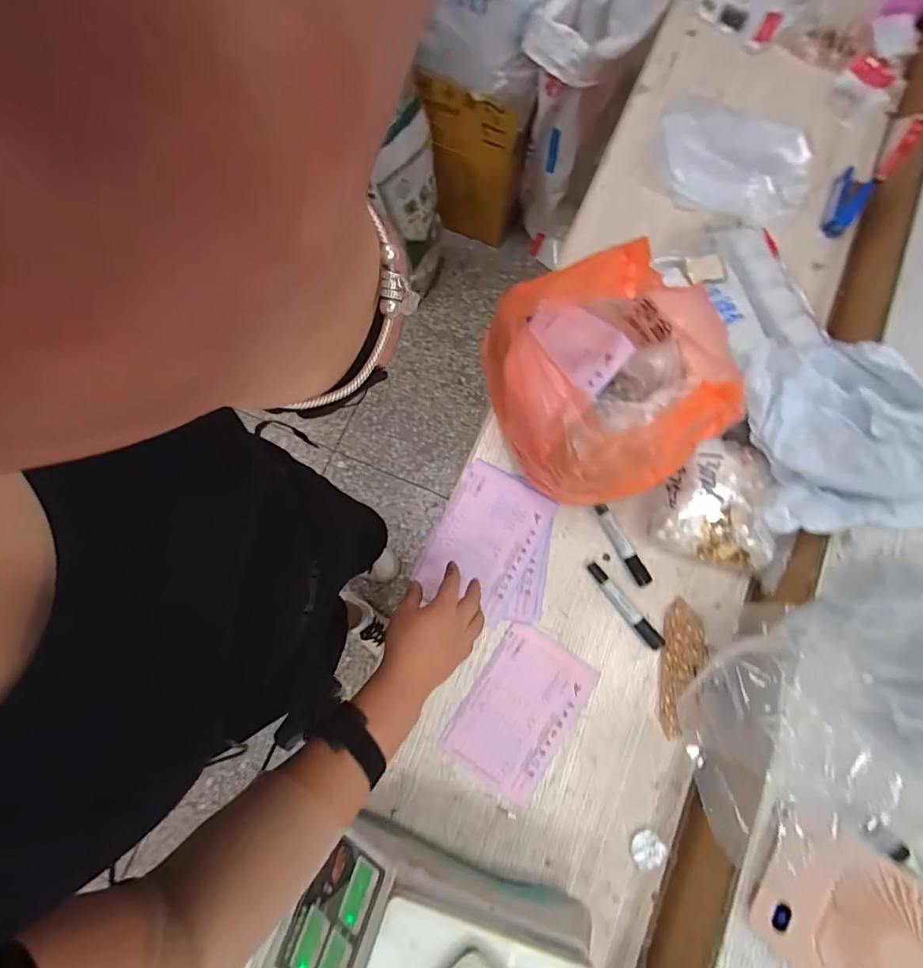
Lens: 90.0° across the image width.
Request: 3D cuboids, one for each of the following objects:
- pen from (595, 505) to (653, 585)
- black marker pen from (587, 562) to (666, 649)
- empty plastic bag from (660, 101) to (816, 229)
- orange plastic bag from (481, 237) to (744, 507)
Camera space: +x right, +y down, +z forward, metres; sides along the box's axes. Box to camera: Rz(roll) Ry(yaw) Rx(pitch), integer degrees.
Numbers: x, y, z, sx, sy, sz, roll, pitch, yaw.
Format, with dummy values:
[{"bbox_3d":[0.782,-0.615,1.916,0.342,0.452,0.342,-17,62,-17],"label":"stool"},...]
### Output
[{"bbox_3d":[0.224,0.085,0.639,0.018,0.023,0.125,-29,80,-7],"label":"pen"},{"bbox_3d":[0.221,0.166,0.624,0.020,0.015,0.140,-40,81,-8],"label":"black marker pen"},{"bbox_3d":[0.451,-0.536,0.753,0.262,0.040,0.221,26,79,5],"label":"empty plastic bag"},{"bbox_3d":[0.180,-0.111,0.550,0.242,0.256,0.234,-14,78,-4],"label":"orange plastic bag"}]

